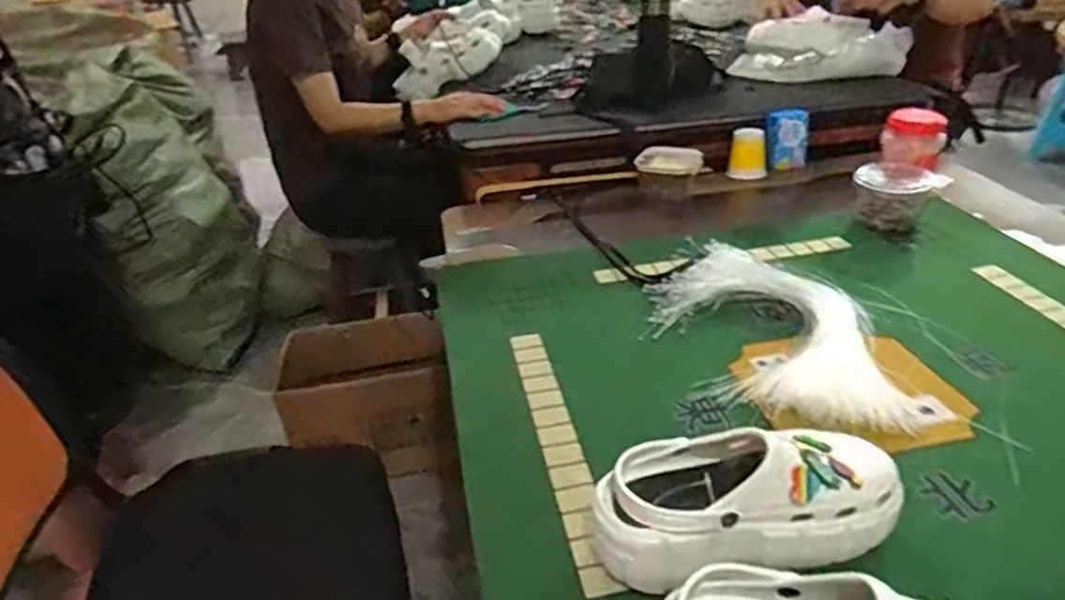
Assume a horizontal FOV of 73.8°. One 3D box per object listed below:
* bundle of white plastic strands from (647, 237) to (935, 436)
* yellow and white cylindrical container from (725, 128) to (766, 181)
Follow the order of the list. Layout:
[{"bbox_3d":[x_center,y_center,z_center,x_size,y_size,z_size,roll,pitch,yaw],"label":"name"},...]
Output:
[{"bbox_3d":[0.286,0.039,0.882,0.239,0.041,0.363,-4,32,-1],"label":"bundle of white plastic strands"},{"bbox_3d":[0.419,-0.286,1.374,0.070,0.084,0.070,7,33,16],"label":"yellow and white cylindrical container"}]

